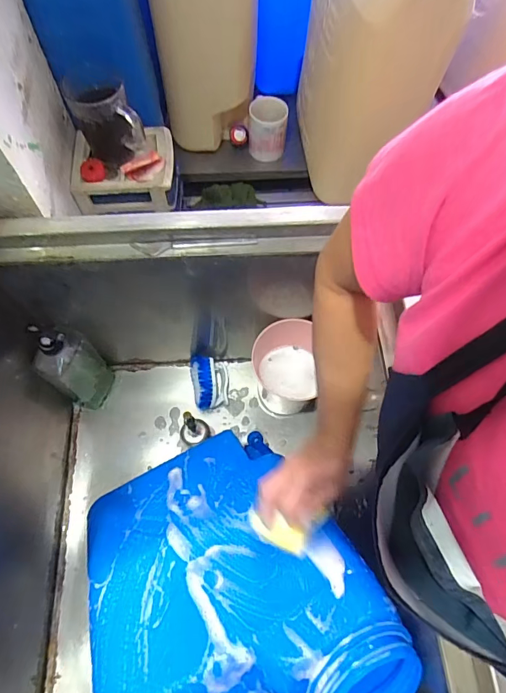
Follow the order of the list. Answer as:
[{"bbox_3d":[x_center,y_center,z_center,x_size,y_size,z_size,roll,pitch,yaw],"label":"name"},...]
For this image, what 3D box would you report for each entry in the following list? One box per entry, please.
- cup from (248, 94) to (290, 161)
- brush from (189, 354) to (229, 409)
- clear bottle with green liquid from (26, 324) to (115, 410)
[{"bbox_3d":[0.030,-0.458,0.883,0.078,0.102,0.072,1,66,-2],"label":"cup"},{"bbox_3d":[-0.088,0.072,0.865,0.076,0.058,0.114,-11,67,-7],"label":"brush"},{"bbox_3d":[-0.326,0.037,0.755,0.064,0.276,0.094,17,67,5],"label":"clear bottle with green liquid"}]

